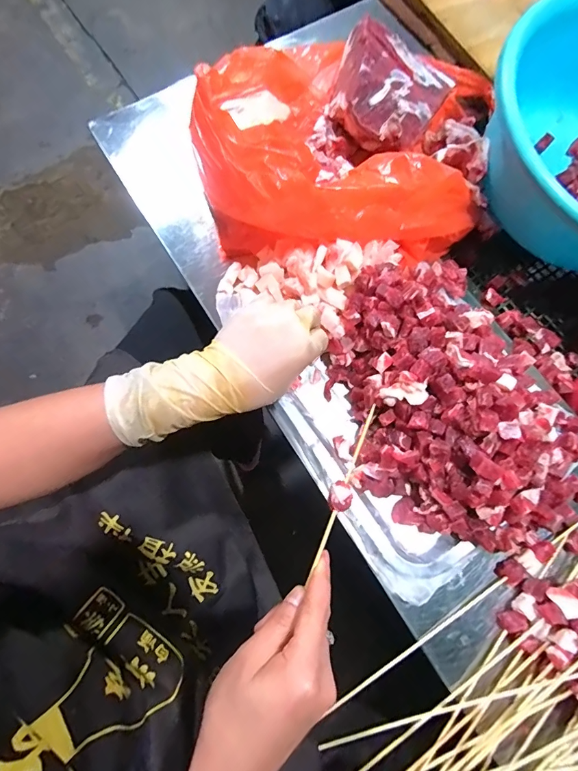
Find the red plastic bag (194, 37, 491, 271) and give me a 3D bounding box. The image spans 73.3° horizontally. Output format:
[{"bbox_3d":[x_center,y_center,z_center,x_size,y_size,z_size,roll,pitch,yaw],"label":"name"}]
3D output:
[{"bbox_3d":[0.063,-0.265,0.388,0.279,0.104,0.282,7,74,2],"label":"red plastic bag"}]

